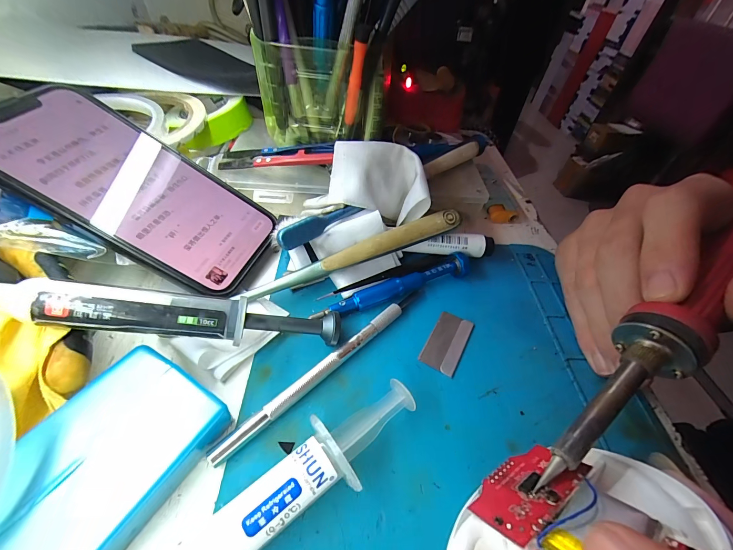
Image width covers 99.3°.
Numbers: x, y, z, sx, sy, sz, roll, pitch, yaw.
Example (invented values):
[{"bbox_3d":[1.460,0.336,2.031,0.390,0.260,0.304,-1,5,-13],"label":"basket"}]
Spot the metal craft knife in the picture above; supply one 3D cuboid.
[{"bbox_3d":[-0.016,0.043,0.156,0.127,0.008,0.007,-34,58,-31],"label":"metal craft knife"}]

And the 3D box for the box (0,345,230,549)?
[{"bbox_3d":[-0.096,0.072,0.105,0.053,0.020,0.087,26,50,18],"label":"box"}]

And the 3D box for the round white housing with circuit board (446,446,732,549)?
[{"bbox_3d":[0.065,0.079,0.096,0.075,0.022,0.056,-5,6,-41],"label":"round white housing with circuit board"}]

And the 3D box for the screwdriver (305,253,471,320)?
[{"bbox_3d":[0.018,0.007,0.183,0.099,0.013,0.012,-18,52,-21],"label":"screwdriver"}]

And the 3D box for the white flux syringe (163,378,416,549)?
[{"bbox_3d":[-0.032,0.081,0.109,0.125,0.025,0.024,-31,57,-29],"label":"white flux syringe"}]

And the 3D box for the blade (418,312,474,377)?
[{"bbox_3d":[0.045,0.036,0.171,0.018,0.004,0.037,26,50,18],"label":"blade"}]

